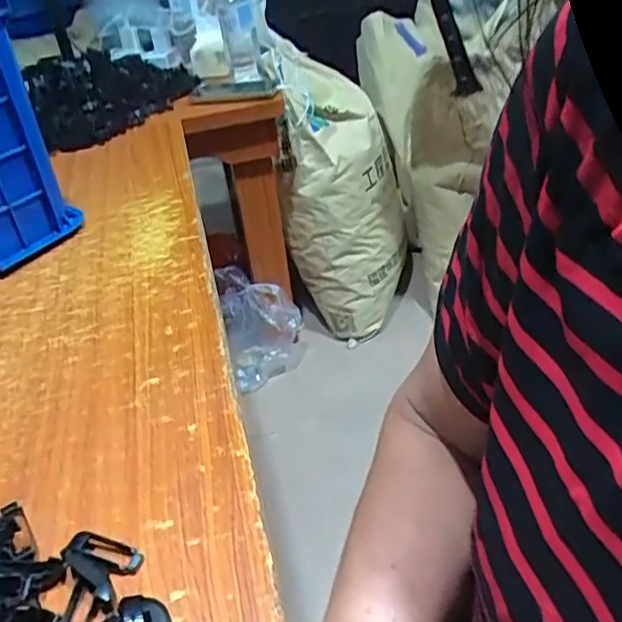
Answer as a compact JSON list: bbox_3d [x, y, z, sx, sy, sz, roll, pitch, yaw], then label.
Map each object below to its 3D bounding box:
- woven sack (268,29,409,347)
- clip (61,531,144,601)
[{"bbox_3d":[0.078,-0.295,1.493,0.269,0.541,0.430,-5,36,3],"label":"woven sack"},{"bbox_3d":[-0.140,0.163,0.418,0.052,0.015,0.036,19,43,31],"label":"clip"}]

